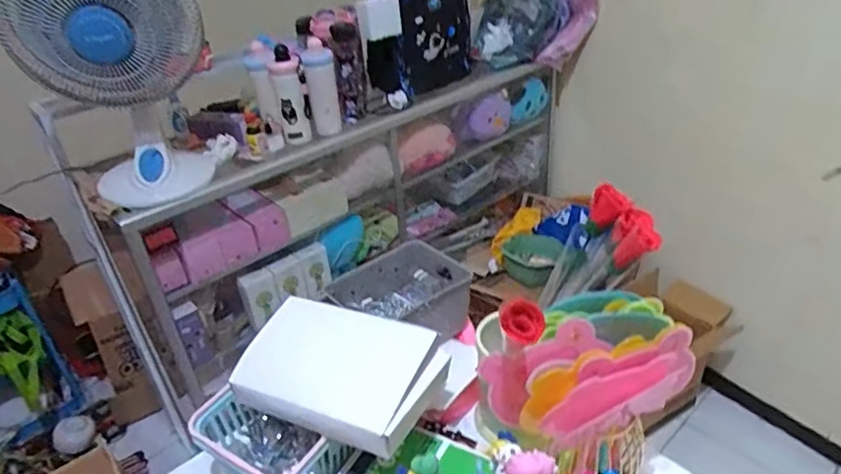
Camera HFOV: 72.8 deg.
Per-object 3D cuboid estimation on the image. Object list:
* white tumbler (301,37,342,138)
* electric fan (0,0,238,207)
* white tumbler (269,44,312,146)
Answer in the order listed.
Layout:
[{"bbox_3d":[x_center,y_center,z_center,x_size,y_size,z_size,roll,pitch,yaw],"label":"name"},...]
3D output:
[{"bbox_3d":[-0.247,-0.370,1.439,0.061,0.228,0.080,-3,32,5],"label":"white tumbler"},{"bbox_3d":[-0.609,-0.346,1.188,0.334,0.527,0.418,-20,34,-21],"label":"electric fan"},{"bbox_3d":[-0.316,-0.341,1.395,0.079,0.219,0.073,-11,32,-8],"label":"white tumbler"}]

